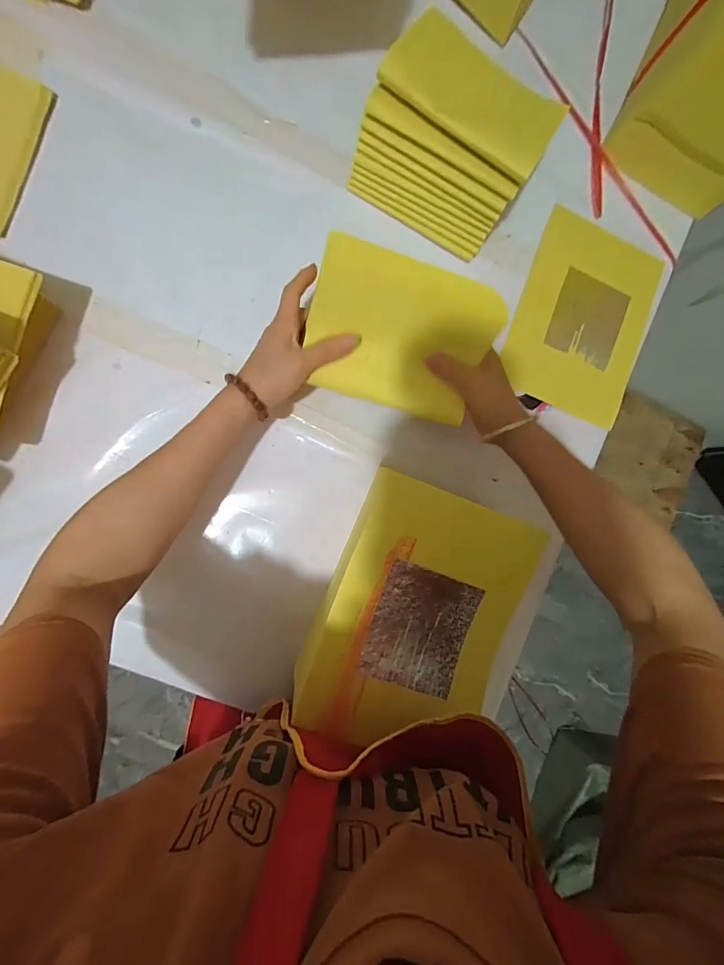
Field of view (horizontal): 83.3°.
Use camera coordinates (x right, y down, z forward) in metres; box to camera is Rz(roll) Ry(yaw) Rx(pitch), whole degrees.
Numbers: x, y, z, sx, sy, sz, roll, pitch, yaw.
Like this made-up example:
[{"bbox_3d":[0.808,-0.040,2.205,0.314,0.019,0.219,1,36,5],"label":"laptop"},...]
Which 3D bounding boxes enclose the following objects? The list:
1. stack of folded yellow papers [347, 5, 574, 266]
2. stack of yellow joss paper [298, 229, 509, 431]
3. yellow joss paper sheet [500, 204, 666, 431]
[{"bbox_3d":[0.081,-0.327,0.405,0.163,0.123,0.101,29,86,-6],"label":"stack of folded yellow papers"},{"bbox_3d":[0.033,-0.128,0.362,0.159,0.007,0.122,16,115,-9],"label":"stack of yellow joss paper"},{"bbox_3d":[0.263,-0.193,0.485,0.157,0.010,0.216,22,87,-7],"label":"yellow joss paper sheet"}]

